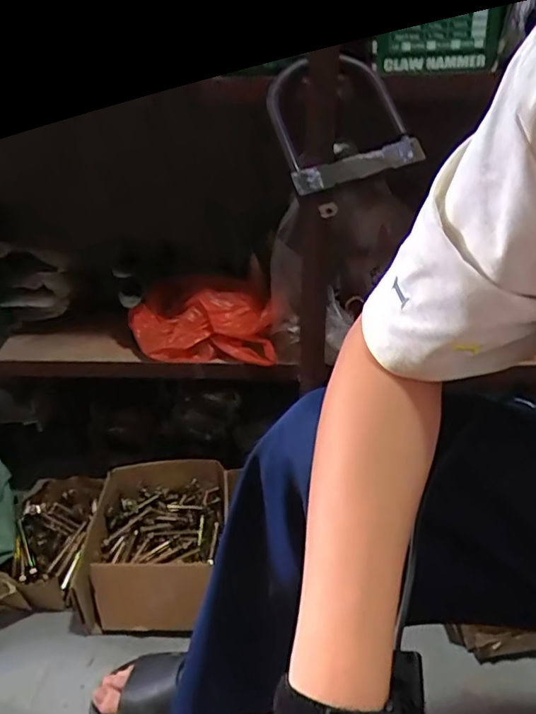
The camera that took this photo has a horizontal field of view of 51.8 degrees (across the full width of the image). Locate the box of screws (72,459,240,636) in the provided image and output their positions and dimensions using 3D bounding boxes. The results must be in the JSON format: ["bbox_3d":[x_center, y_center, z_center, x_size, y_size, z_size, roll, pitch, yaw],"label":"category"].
[{"bbox_3d":[-0.185,0.288,0.906,0.211,0.088,0.292,1,27,5],"label":"box of screws"}]

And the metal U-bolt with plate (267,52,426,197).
[{"bbox_3d":[0.082,-0.291,0.658,0.153,0.032,0.198,-14,64,-3],"label":"metal U-bolt with plate"}]

